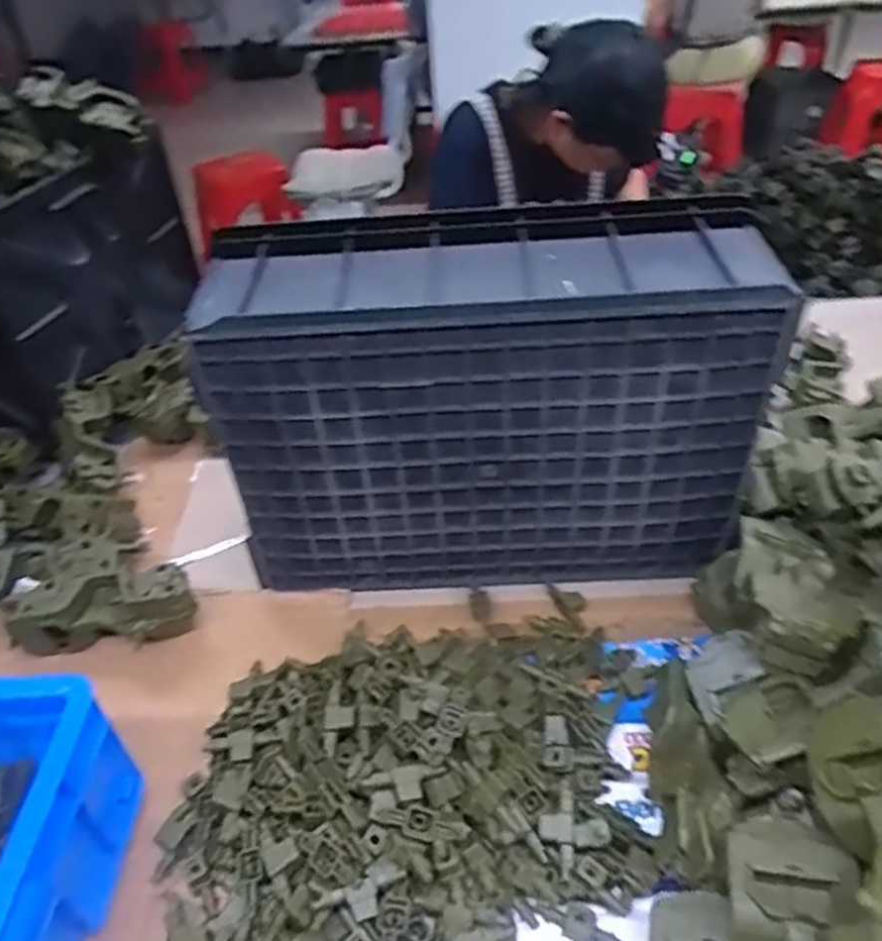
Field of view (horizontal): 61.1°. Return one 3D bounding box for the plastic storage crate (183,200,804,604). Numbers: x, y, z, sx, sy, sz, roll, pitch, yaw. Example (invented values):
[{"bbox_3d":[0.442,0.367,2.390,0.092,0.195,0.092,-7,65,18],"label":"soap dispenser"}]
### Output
[{"bbox_3d":[0.051,-0.051,0.761,0.491,0.357,0.188,-1,41,5],"label":"plastic storage crate"}]

